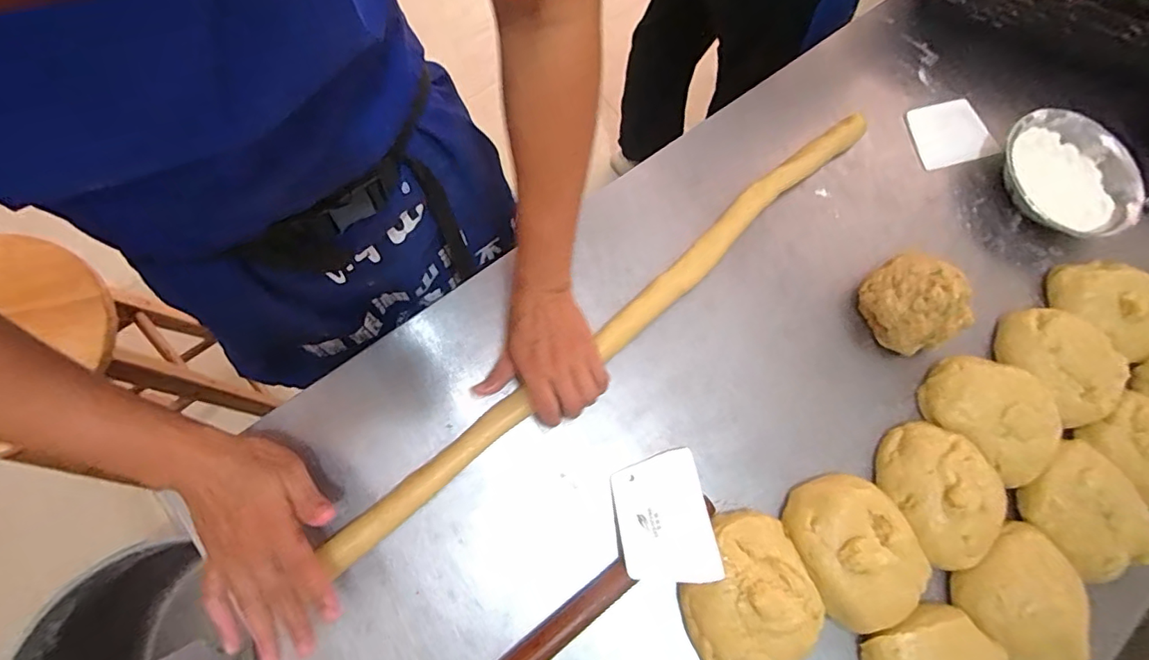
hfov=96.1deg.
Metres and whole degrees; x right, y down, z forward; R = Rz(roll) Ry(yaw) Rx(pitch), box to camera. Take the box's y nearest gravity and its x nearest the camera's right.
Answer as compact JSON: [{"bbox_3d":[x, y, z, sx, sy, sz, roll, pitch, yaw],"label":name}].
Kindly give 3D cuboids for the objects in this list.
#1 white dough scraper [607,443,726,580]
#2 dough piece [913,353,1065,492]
[{"bbox_3d":[0.092,0.196,0.542,0.095,0.007,0.129,-12,59,2],"label":"white dough scraper"},{"bbox_3d":[0.495,0.093,0.606,0.121,0.051,0.146,-43,82,-16],"label":"dough piece"}]

